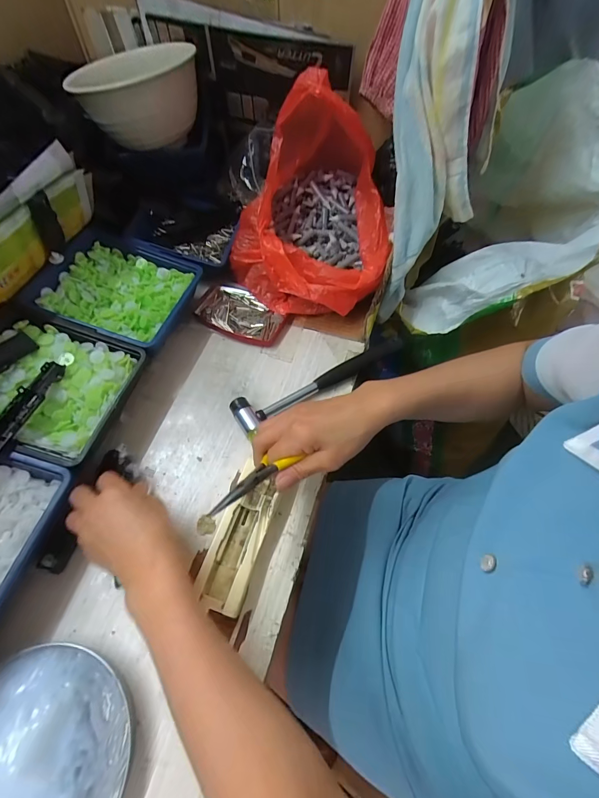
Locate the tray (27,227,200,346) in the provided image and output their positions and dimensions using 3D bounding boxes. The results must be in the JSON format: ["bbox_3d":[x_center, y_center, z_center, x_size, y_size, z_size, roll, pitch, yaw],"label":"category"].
[{"bbox_3d":[-0.220,-0.131,0.460,0.165,0.084,0.153,16,61,8],"label":"tray"}]

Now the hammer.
[{"bbox_3d":[0.027,-0.031,0.447,0.239,0.026,0.055,-32,66,-18],"label":"hammer"}]

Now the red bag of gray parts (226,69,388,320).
[{"bbox_3d":[0.021,-0.252,0.466,0.208,0.204,0.226,12,60,5],"label":"red bag of gray parts"}]

